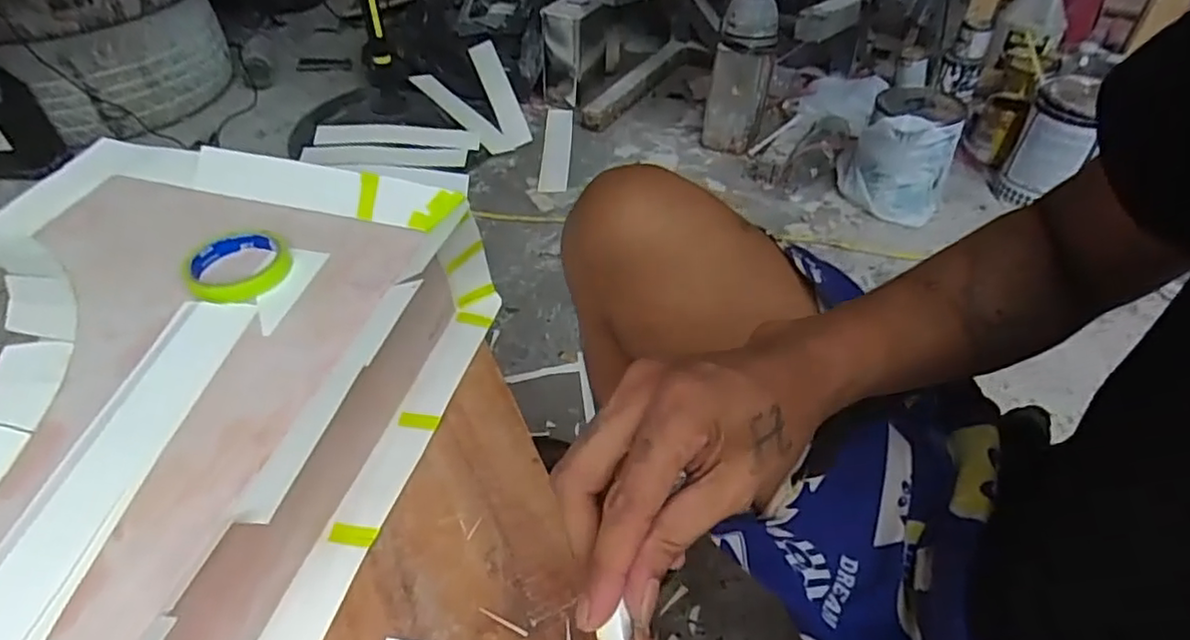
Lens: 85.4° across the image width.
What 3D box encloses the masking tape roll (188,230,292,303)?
[{"bbox_3d":[-0.334,-0.056,0.607,0.085,0.018,0.093,0,45,0],"label":"masking tape roll"}]

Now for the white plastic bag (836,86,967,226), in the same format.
[{"bbox_3d":[0.595,-0.328,1.263,0.195,0.220,0.172,18,48,17],"label":"white plastic bag"}]

